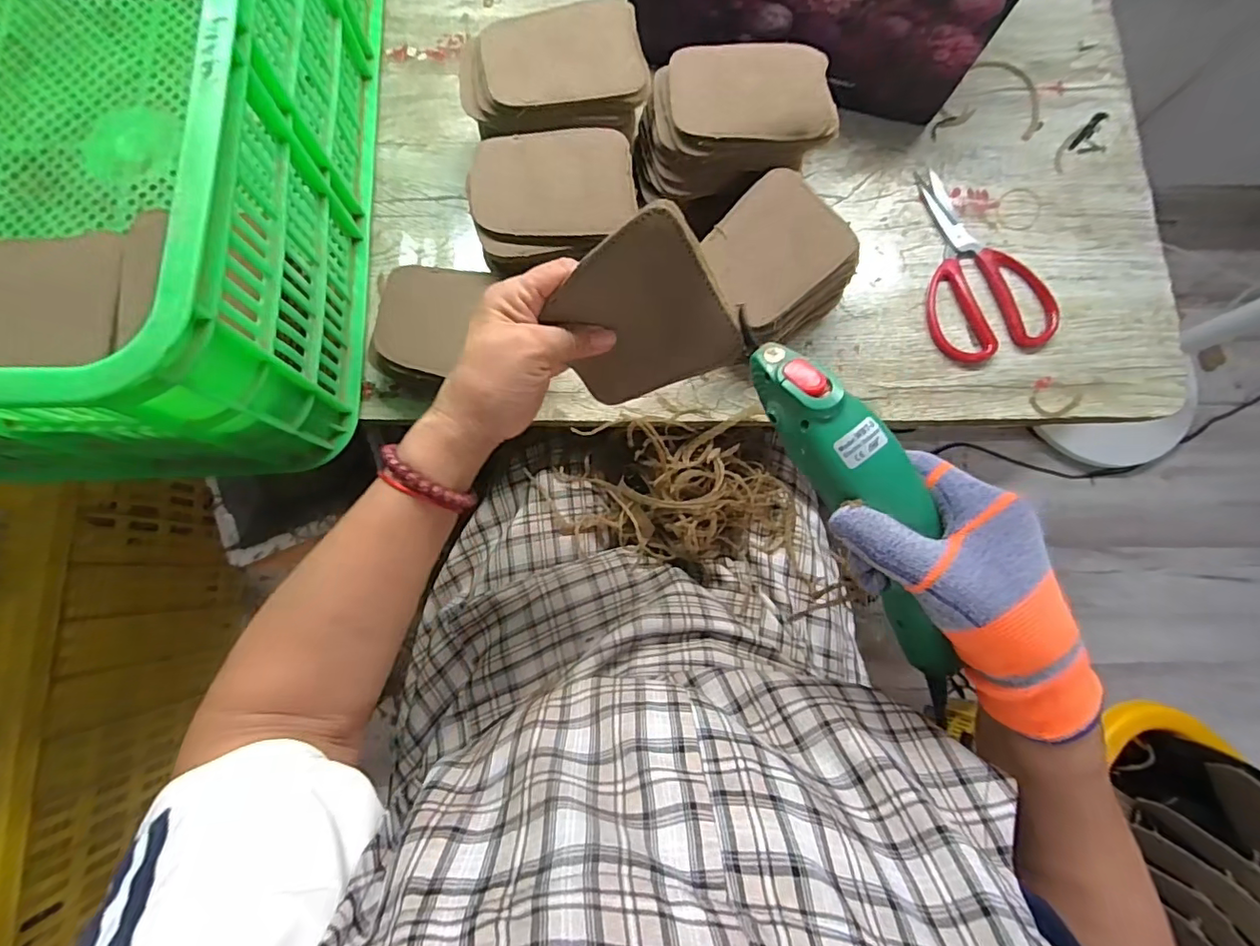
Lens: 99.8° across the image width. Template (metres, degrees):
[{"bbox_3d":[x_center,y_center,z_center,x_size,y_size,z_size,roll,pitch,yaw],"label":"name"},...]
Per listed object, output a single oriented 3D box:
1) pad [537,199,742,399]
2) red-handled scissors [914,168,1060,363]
[{"bbox_3d":[0.001,-0.086,0.306,0.089,0.109,0.008,52,44,-23],"label":"pad"},{"bbox_3d":[0.308,-0.195,0.484,0.107,0.009,0.185,-15,79,-4],"label":"red-handled scissors"}]

